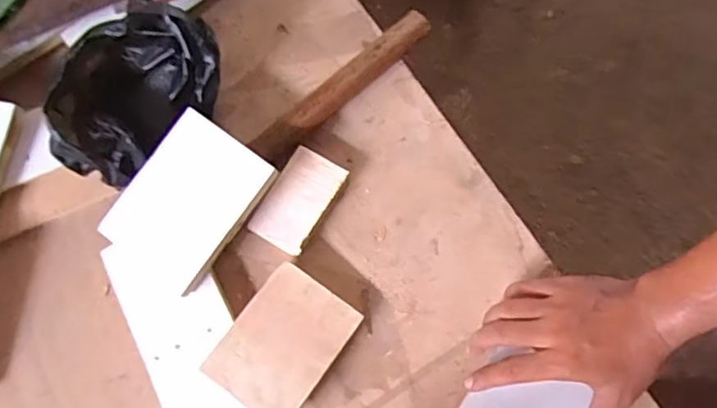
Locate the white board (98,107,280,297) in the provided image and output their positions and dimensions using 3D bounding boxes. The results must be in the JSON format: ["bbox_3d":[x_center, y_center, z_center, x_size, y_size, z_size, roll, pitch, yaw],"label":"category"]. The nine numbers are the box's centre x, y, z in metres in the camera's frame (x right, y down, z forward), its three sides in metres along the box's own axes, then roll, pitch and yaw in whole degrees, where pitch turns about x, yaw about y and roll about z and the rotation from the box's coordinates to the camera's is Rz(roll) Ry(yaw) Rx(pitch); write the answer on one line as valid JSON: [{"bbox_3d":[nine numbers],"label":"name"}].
[{"bbox_3d":[-0.164,-0.005,0.587,0.112,0.009,0.150,37,89,8],"label":"white board"}]

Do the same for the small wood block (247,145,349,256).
[{"bbox_3d":[-0.060,-0.004,0.607,0.061,0.020,0.098,28,76,10],"label":"small wood block"}]

